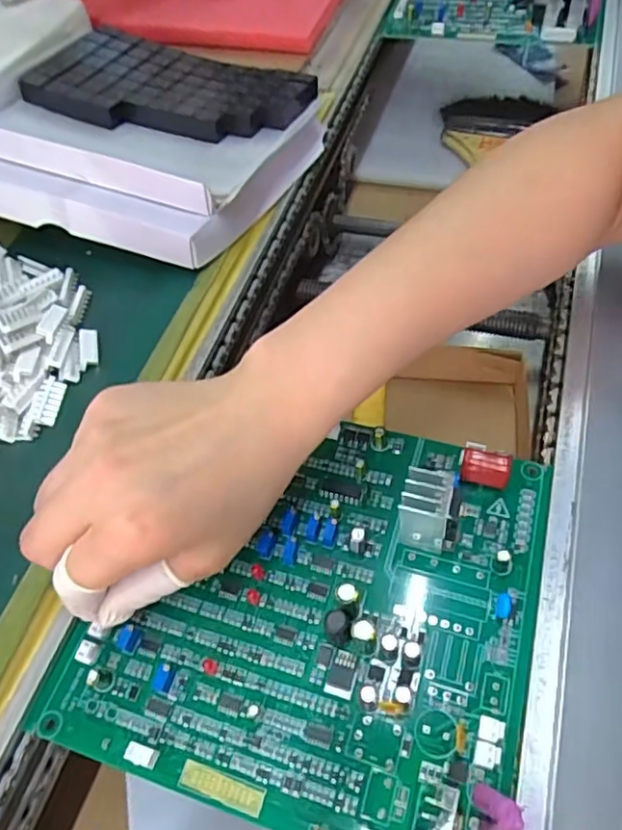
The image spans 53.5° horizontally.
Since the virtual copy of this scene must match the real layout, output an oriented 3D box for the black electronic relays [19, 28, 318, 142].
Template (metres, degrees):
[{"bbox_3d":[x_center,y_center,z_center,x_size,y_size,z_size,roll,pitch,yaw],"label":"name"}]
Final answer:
[{"bbox_3d":[-0.101,-0.243,0.449,0.192,0.022,0.103,12,57,13],"label":"black electronic relays"}]

